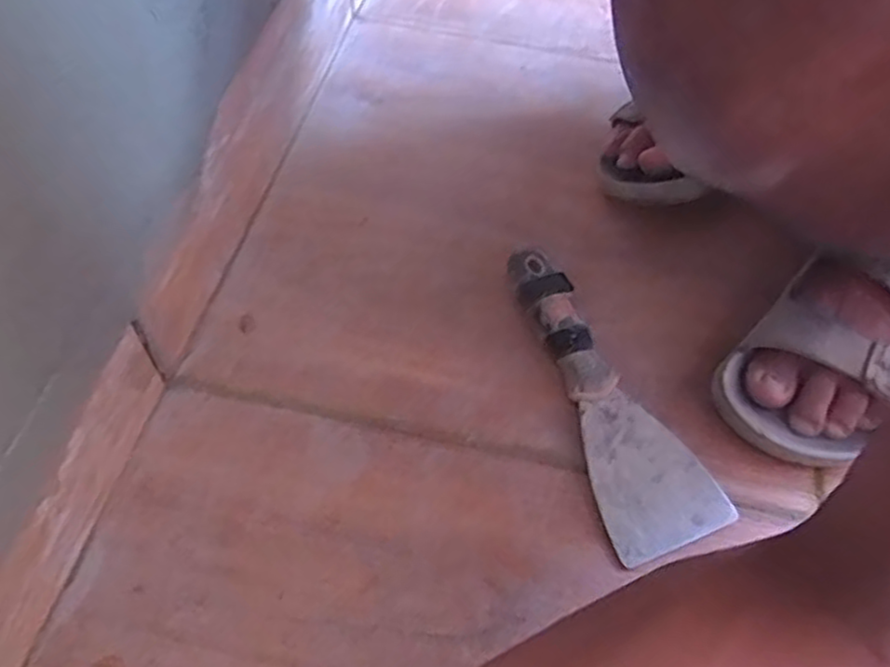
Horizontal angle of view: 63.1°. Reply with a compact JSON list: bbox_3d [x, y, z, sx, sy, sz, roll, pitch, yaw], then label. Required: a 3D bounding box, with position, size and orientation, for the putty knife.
[{"bbox_3d":[0.097,0.031,0.438,0.069,0.025,0.197,-15,58,-14],"label":"putty knife"}]

